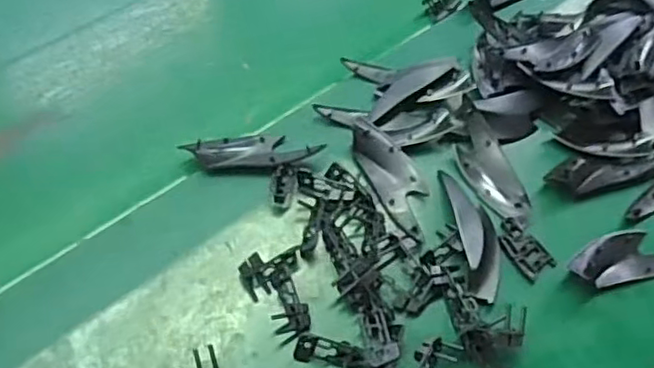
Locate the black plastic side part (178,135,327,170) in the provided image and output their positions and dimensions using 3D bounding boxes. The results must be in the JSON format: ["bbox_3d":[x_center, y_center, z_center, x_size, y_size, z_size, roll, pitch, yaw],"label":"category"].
[{"bbox_3d":[-0.053,-0.026,0.462,0.094,0.017,0.027,-2,57,-6],"label":"black plastic side part"}]

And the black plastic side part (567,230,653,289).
[{"bbox_3d":[0.211,0.048,0.442,0.091,0.017,0.034,-10,58,-11],"label":"black plastic side part"}]

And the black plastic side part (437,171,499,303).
[{"bbox_3d":[0.103,0.031,0.439,0.031,0.019,0.098,-3,57,-6],"label":"black plastic side part"}]

